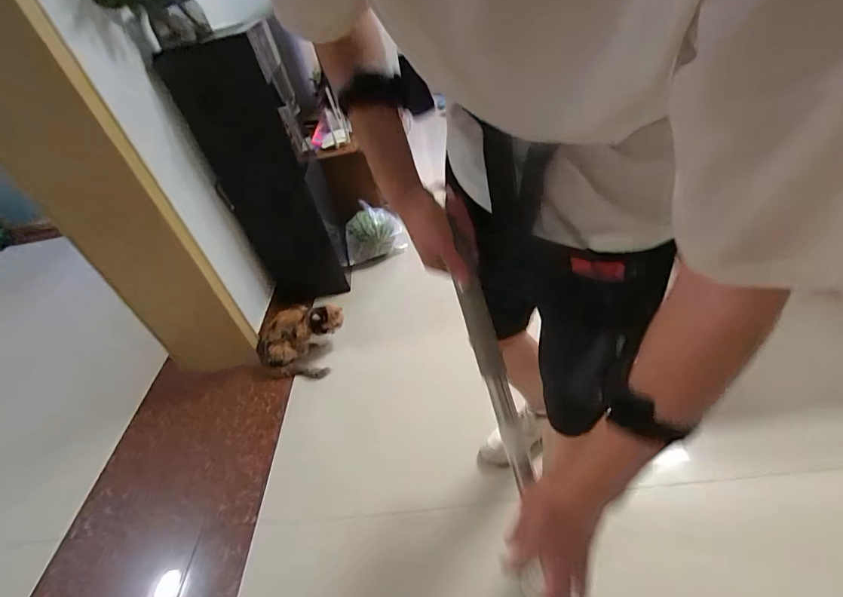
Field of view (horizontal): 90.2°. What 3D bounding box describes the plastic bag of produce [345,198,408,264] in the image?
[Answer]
[{"bbox_3d":[-0.210,-0.285,1.834,0.243,0.189,0.174,-10,42,5],"label":"plastic bag of produce"}]

